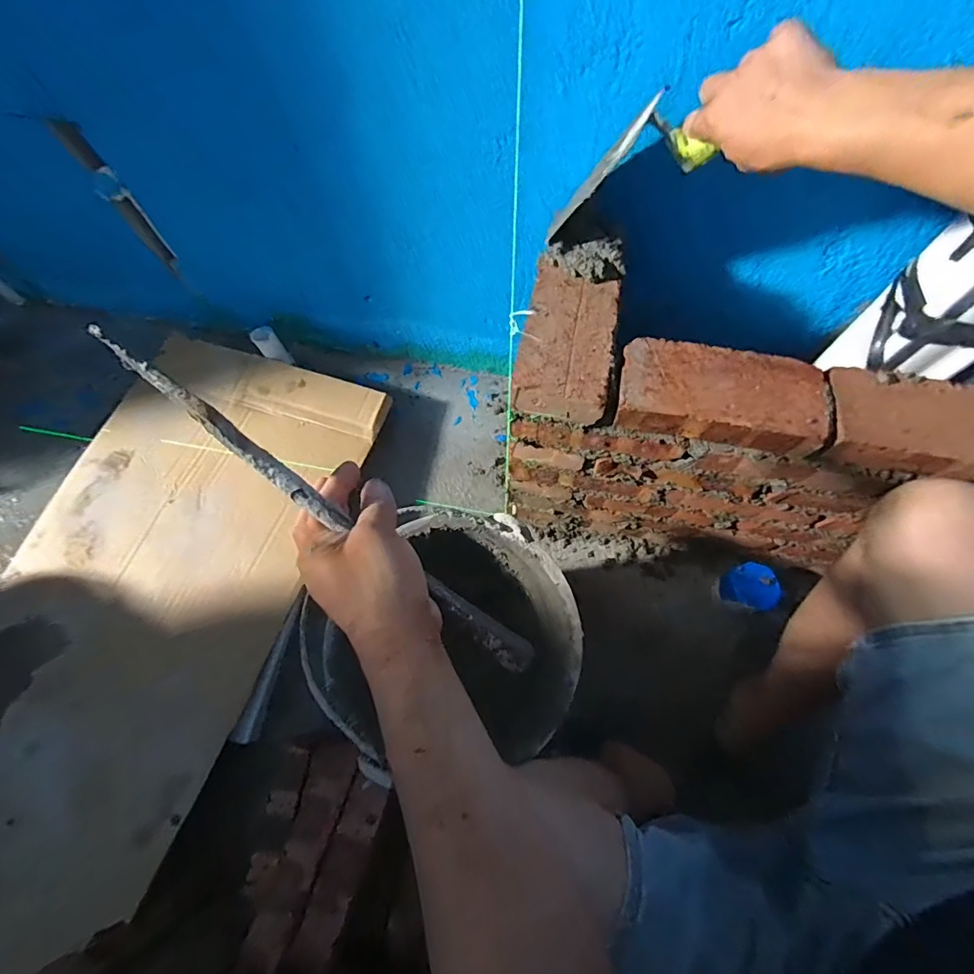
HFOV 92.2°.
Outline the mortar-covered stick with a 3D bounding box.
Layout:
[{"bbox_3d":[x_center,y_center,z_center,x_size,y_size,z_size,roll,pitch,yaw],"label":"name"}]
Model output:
[{"bbox_3d":[-0.097,0.015,0.290,0.329,0.025,0.020,39,72,-7],"label":"mortar-covered stick"}]

